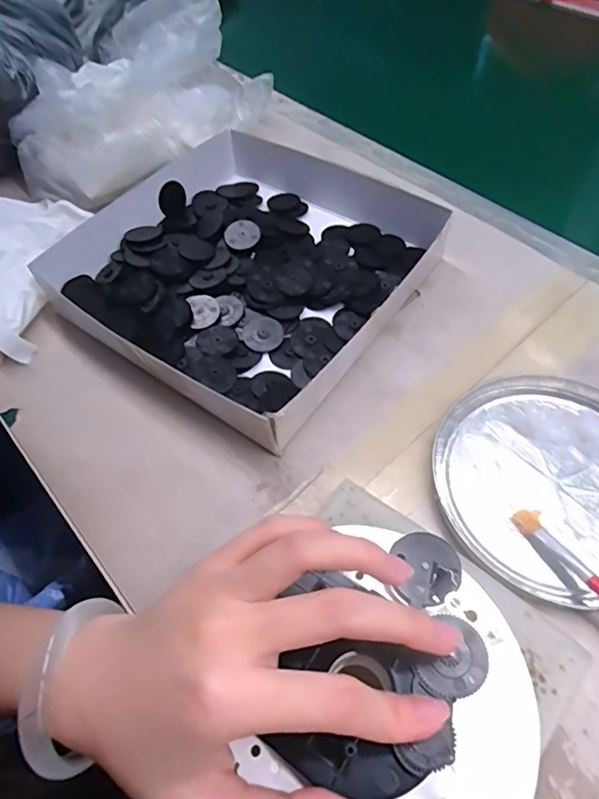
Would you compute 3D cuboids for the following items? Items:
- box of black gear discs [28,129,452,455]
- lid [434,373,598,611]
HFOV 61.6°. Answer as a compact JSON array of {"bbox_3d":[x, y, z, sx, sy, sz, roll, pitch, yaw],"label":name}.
[{"bbox_3d":[-0.025,-0.107,0.356,0.215,0.036,0.249,31,62,20],"label":"box of black gear discs"},{"bbox_3d":[0.139,0.042,0.269,0.126,0.012,0.124,-1,56,1],"label":"lid"}]

